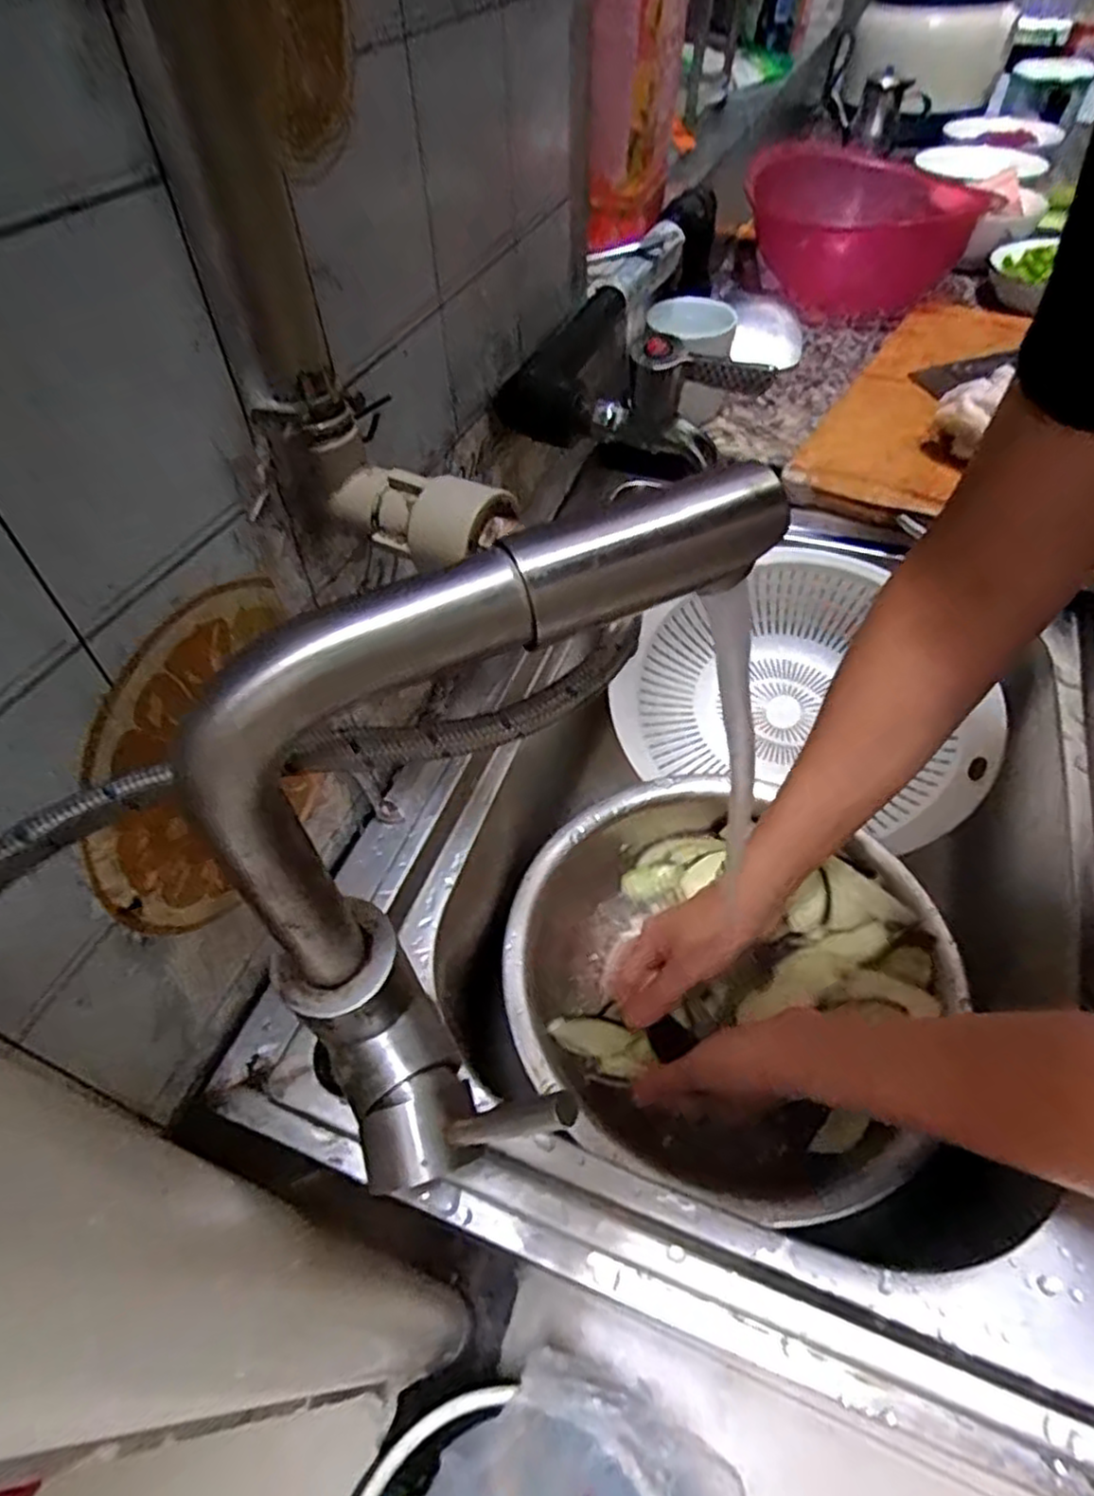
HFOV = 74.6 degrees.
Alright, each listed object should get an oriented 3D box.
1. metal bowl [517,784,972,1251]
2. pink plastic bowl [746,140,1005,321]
[{"bbox_3d":[0.111,0.151,0.478,0.257,0.081,0.251,-2,47,2],"label":"metal bowl"},{"bbox_3d":[0.361,-0.603,0.829,0.247,0.140,0.233,15,50,17],"label":"pink plastic bowl"}]

